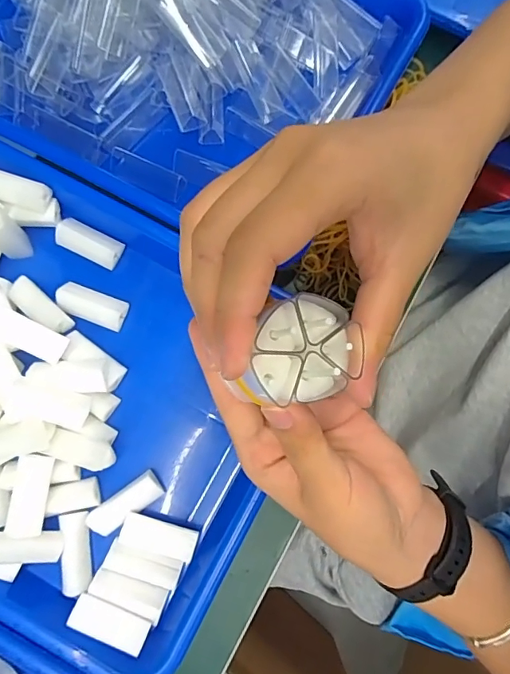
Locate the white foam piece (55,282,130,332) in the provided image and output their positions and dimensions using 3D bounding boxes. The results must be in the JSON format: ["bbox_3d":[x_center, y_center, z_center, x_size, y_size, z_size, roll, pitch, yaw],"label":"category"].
[{"bbox_3d":[-0.111,-0.022,0.319,0.045,0.014,0.022,19,78,4],"label":"white foam piece"}]

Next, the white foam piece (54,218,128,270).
[{"bbox_3d":[-0.117,-0.067,0.329,0.046,0.011,0.021,26,79,5],"label":"white foam piece"}]

